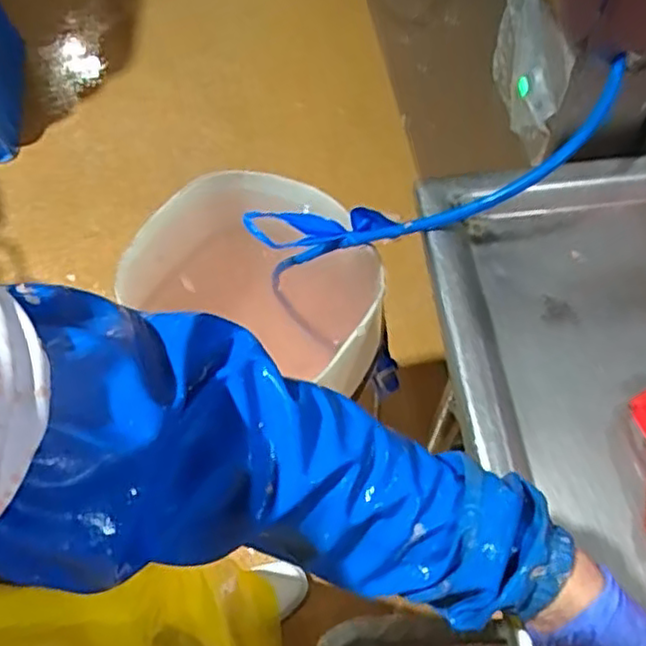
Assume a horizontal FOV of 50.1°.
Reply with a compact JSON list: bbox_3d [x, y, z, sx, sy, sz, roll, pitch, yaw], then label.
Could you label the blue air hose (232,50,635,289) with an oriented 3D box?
[{"bbox_3d":[0.094,-0.142,0.725,0.438,0.133,0.111,-16,60,30],"label":"blue air hose"}]

